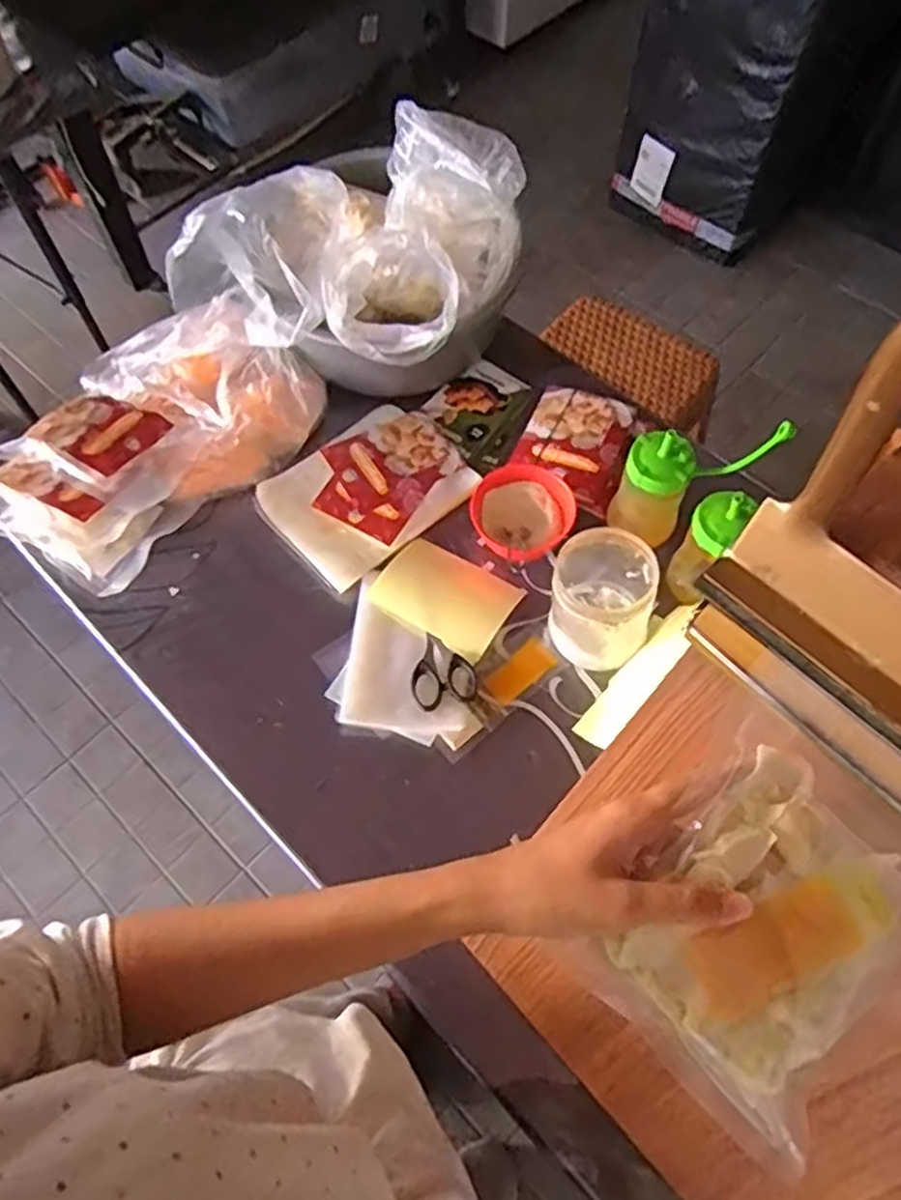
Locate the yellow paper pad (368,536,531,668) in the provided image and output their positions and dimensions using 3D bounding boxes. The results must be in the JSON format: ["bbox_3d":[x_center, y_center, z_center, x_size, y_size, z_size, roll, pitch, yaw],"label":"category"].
[{"bbox_3d":[-0.005,-0.005,0.758,0.129,0.014,0.095,30,66,16],"label":"yellow paper pad"}]

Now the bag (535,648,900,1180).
[{"bbox_3d":[0.148,0.136,0.348,0.171,0.045,0.140,-39,68,-18],"label":"bag"}]

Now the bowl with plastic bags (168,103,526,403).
[{"bbox_3d":[-0.073,-0.351,0.810,0.255,0.214,0.324,33,67,17],"label":"bowl with plastic bags"}]

